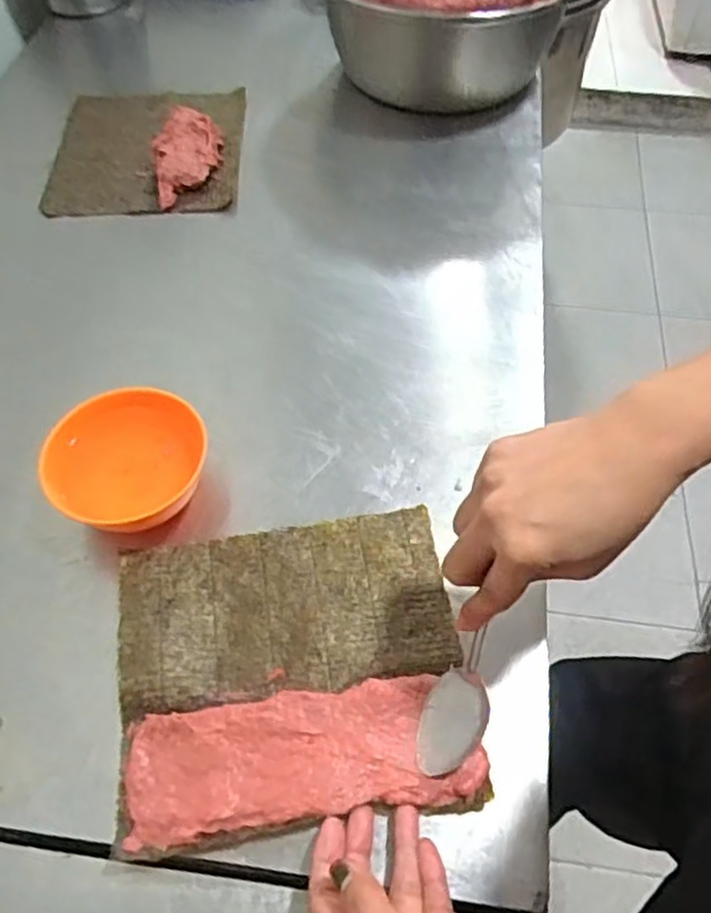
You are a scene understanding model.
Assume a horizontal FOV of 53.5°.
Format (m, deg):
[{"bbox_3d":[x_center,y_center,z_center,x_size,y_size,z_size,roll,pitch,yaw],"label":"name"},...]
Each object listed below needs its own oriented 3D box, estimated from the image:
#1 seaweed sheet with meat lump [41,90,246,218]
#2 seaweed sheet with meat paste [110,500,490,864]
[{"bbox_3d":[-0.204,-0.317,0.697,0.175,0.029,0.195,-2,57,-1],"label":"seaweed sheet with meat lump"},{"bbox_3d":[-0.037,0.120,0.418,0.195,0.016,0.177,-8,57,-5],"label":"seaweed sheet with meat paste"}]

